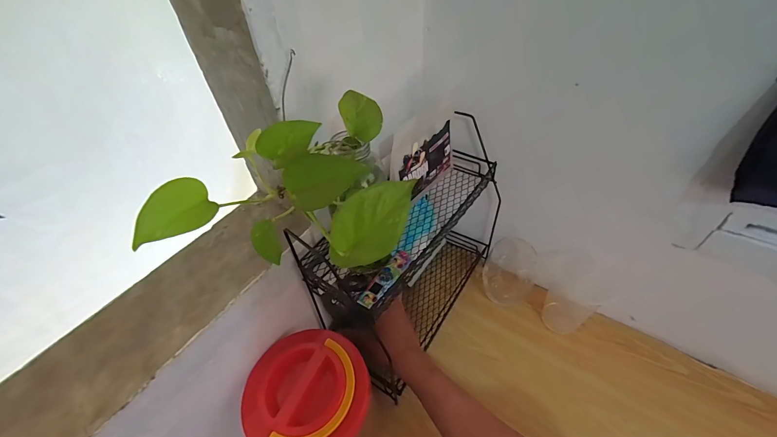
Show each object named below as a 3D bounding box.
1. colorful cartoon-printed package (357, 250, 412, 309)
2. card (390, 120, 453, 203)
[{"bbox_3d":[-0.003,0.071,0.392,0.022,0.007,0.086,26,52,28],"label":"colorful cartoon-printed package"},{"bbox_3d":[0.051,-0.085,0.469,0.010,0.120,0.133,27,55,34],"label":"card"}]

